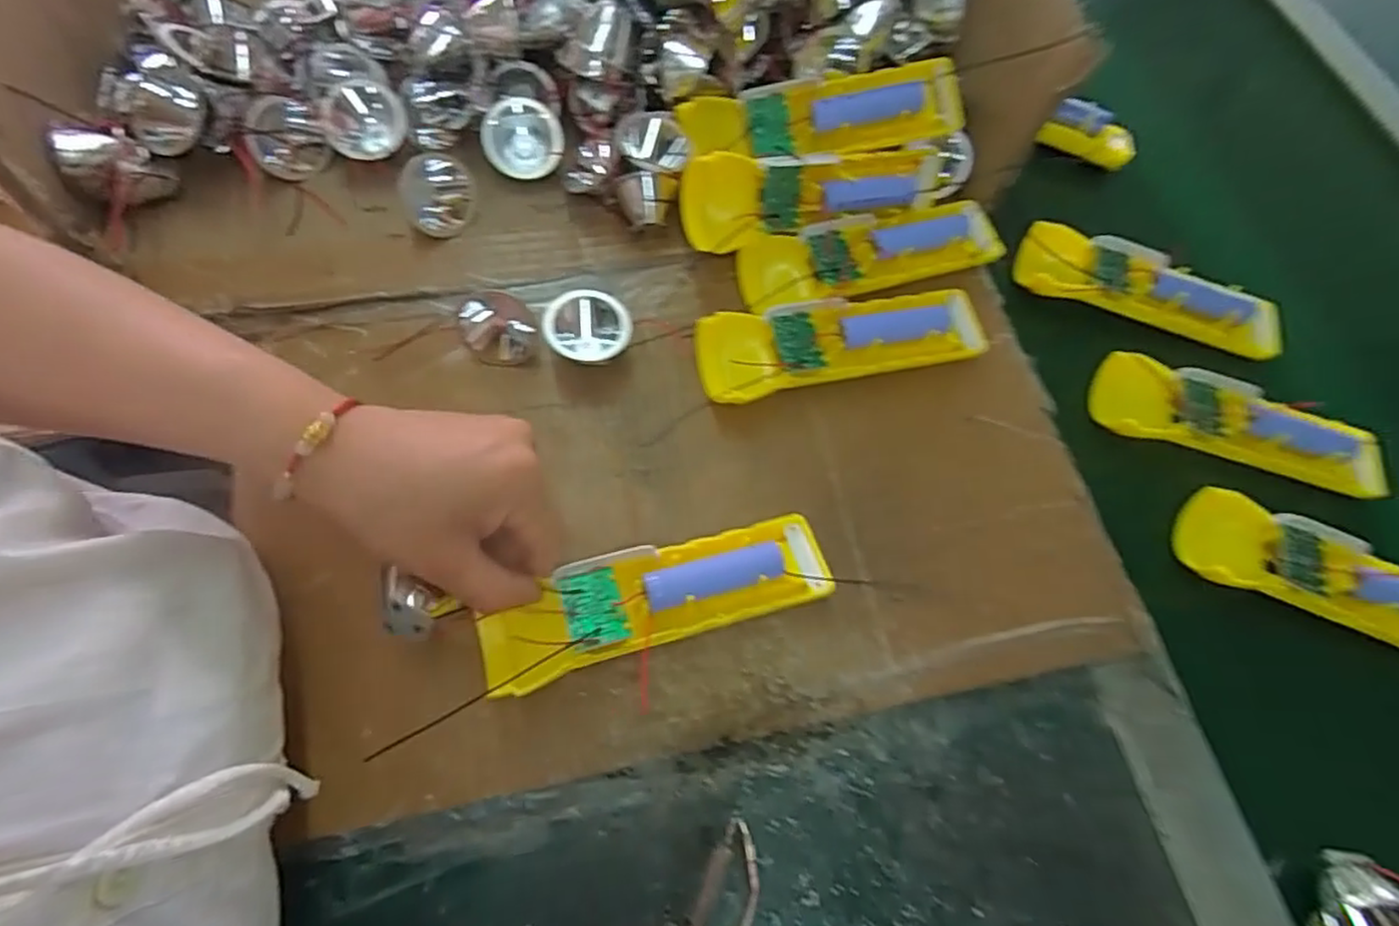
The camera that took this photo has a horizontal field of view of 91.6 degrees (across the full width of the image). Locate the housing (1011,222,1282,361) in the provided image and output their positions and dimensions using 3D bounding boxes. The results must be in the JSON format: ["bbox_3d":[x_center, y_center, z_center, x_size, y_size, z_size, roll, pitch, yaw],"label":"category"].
[{"bbox_3d":[0.284,-0.111,0.430,0.163,0.020,0.047,20,67,6],"label":"housing"}]

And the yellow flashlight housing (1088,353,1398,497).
[{"bbox_3d":[0.306,-0.024,0.387,0.157,0.017,0.048,15,67,4],"label":"yellow flashlight housing"}]

